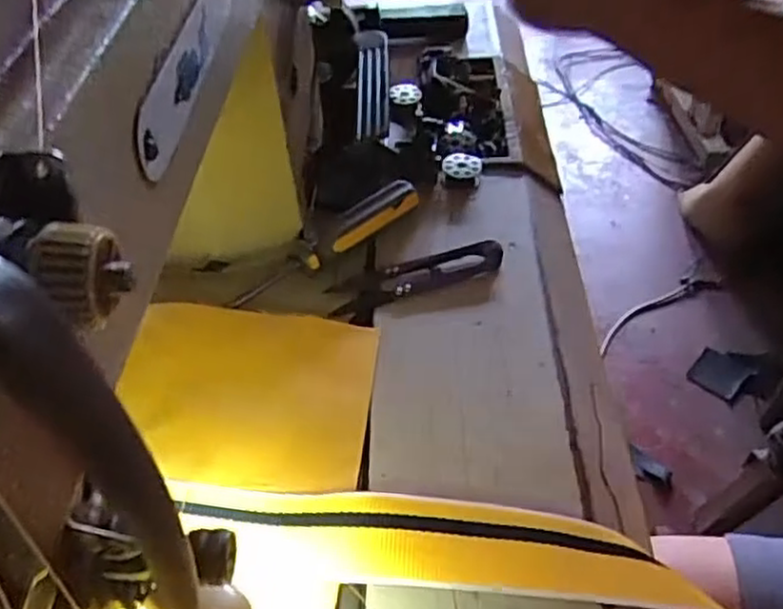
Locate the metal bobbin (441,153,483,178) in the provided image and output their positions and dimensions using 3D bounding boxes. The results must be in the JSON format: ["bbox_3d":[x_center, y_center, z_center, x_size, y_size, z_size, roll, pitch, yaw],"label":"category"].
[{"bbox_3d":[0.046,-0.089,0.467,0.024,0.008,0.022,10,48,8],"label":"metal bobbin"}]

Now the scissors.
[{"bbox_3d":[0.015,-0.016,0.399,0.100,0.007,0.024,-15,49,-15],"label":"scissors"}]

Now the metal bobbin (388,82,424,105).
[{"bbox_3d":[0.010,-0.151,0.518,0.023,0.007,0.019,-1,45,-2],"label":"metal bobbin"}]

